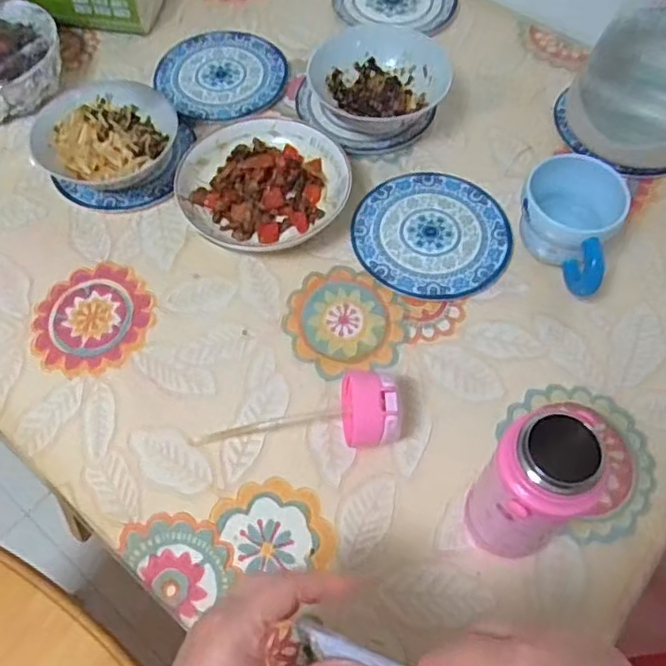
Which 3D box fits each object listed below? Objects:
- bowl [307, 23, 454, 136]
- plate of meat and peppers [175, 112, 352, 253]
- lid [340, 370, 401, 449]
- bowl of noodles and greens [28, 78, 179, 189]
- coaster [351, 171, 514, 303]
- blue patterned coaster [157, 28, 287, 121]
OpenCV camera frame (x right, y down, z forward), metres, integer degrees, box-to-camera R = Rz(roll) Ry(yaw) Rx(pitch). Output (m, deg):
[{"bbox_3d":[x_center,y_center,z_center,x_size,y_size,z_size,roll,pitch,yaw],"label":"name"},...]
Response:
[{"bbox_3d":[0.051,-0.285,0.731,0.158,0.070,0.136,30,64,15],"label":"bowl"},{"bbox_3d":[-0.080,-0.161,0.677,0.166,0.042,0.172,0,60,-1],"label":"plate of meat and peppers"},{"bbox_3d":[0.033,0.069,0.535,0.055,0.064,0.067,5,60,4],"label":"lid"},{"bbox_3d":[-0.245,-0.210,0.695,0.140,0.063,0.136,0,60,0],"label":"bowl of noodles and greens"},{"bbox_3d":[0.104,-0.106,0.664,0.160,0.011,0.161,0,60,-1],"label":"coaster"},{"bbox_3d":[-0.138,-0.326,0.793,0.156,0.009,0.157,0,60,-1],"label":"blue patterned coaster"}]

